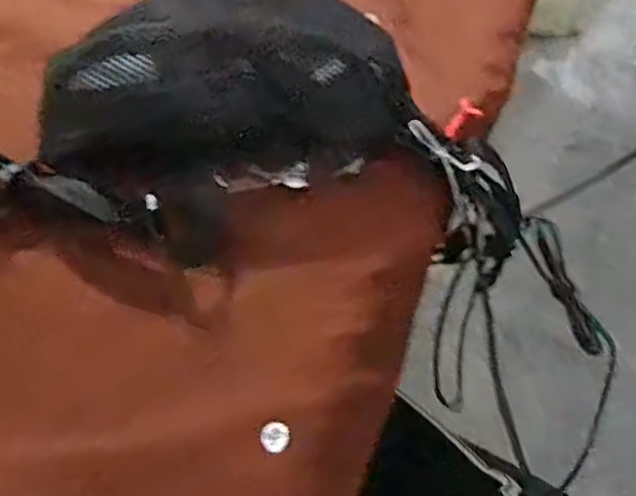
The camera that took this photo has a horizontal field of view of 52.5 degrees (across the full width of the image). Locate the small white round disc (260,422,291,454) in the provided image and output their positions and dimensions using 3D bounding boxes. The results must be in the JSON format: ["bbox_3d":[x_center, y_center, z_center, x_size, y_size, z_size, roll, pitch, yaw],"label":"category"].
[{"bbox_3d":[-0.025,0.114,0.386,0.017,0.005,0.017,1,62,-2],"label":"small white round disc"}]

